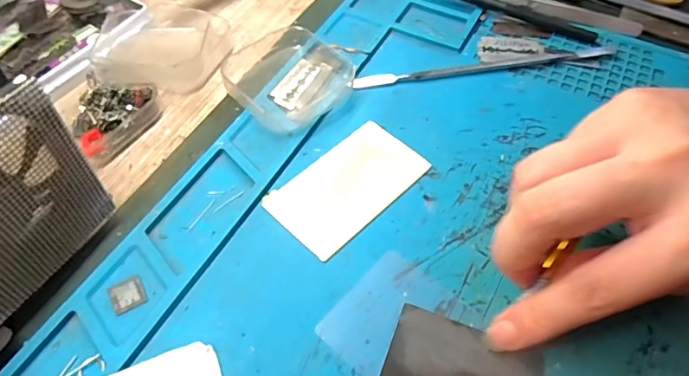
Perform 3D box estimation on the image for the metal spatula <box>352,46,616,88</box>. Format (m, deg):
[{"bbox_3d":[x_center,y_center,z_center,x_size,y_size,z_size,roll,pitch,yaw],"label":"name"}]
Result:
[{"bbox_3d":[0.088,-0.075,0.301,0.166,0.004,0.008,-8,56,-7],"label":"metal spatula"}]

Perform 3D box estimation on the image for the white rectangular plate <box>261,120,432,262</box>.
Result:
[{"bbox_3d":[0.002,-0.003,0.250,0.046,0.004,0.080,39,63,23],"label":"white rectangular plate"}]

